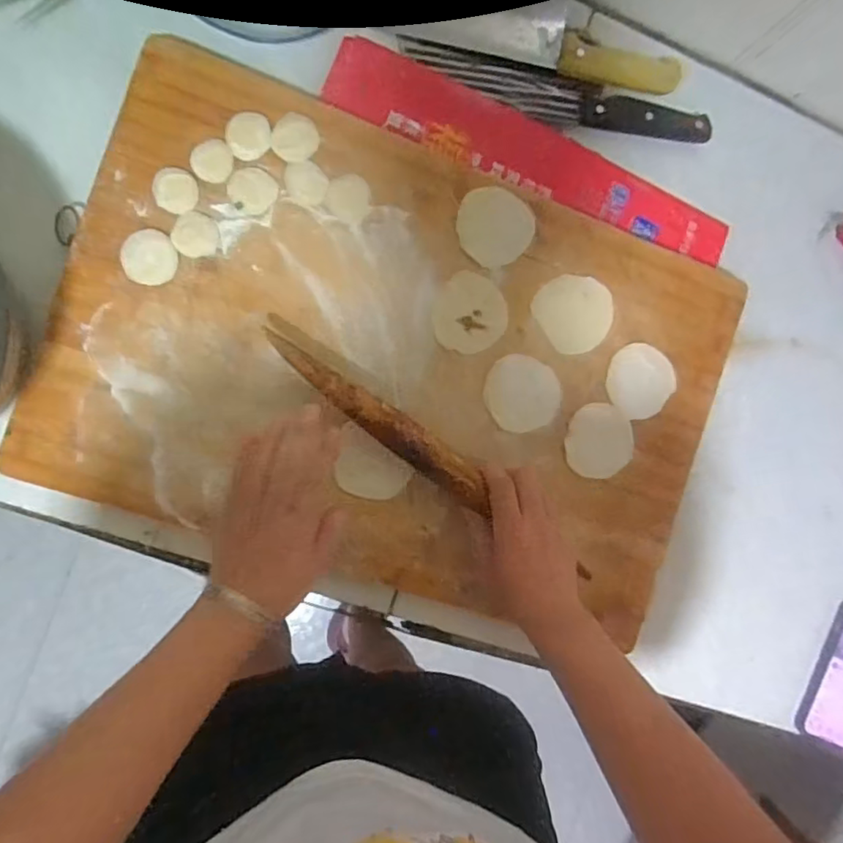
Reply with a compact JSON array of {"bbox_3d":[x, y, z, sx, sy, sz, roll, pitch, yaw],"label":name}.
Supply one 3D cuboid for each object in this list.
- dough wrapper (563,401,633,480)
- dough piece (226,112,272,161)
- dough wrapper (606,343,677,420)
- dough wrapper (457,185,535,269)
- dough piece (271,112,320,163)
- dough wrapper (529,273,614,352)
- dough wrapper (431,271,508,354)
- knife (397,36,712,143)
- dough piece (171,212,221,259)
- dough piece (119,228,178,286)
[{"bbox_3d":[0.163,0.018,0.533,0.063,0.005,0.066,0,93,-9],"label":"dough wrapper"},{"bbox_3d":[-0.139,-0.231,0.469,0.033,0.004,0.039,-4,93,-9],"label":"dough piece"},{"bbox_3d":[0.202,-0.038,0.536,0.062,0.005,0.063,0,91,-6],"label":"dough wrapper"},{"bbox_3d":[0.066,-0.171,0.509,0.069,0.004,0.066,0,93,-9],"label":"dough wrapper"},{"bbox_3d":[-0.103,-0.233,0.479,0.036,0.004,0.037,0,93,-9],"label":"dough piece"},{"bbox_3d":[0.140,-0.099,0.525,0.069,0.004,0.070,0,93,-9],"label":"dough wrapper"},{"bbox_3d":[0.044,-0.096,0.513,0.065,0.004,0.068,4,92,-10],"label":"dough wrapper"},{"bbox_3d":[0.127,-0.304,0.540,0.291,0.027,0.037,11,89,-10],"label":"knife"},{"bbox_3d":[-0.181,-0.150,0.468,0.035,0.005,0.034,-3,93,-9],"label":"dough piece"},{"bbox_3d":[-0.214,-0.130,0.459,0.039,0.013,0.043,-4,93,-9],"label":"dough piece"}]

